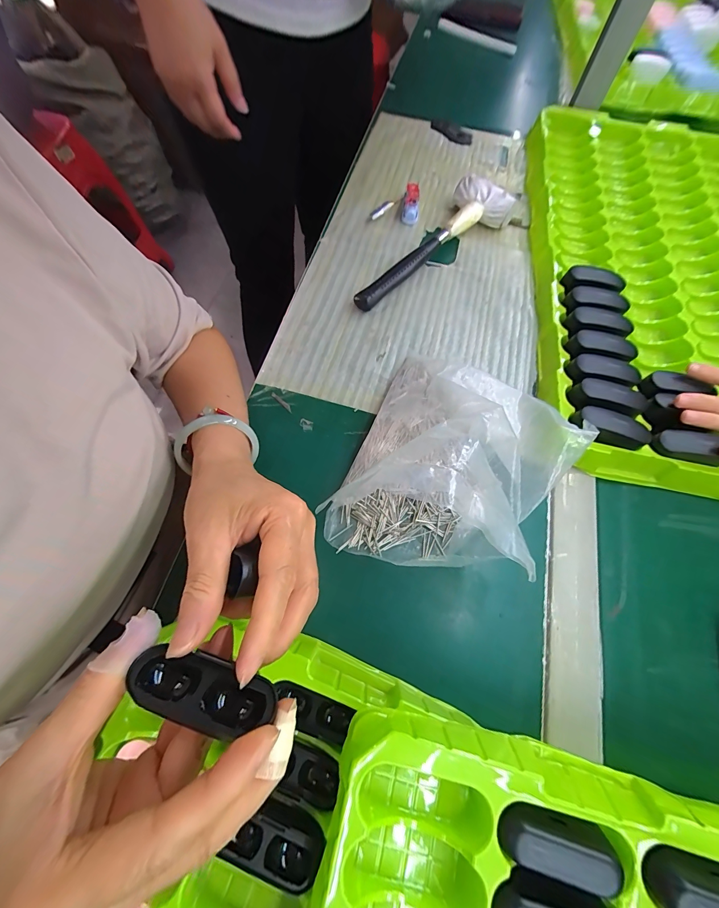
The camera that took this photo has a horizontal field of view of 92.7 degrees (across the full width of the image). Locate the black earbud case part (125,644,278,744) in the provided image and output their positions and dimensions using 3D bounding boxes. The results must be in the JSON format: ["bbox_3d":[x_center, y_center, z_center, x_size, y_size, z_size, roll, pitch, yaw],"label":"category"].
[{"bbox_3d":[-0.066,0.102,0.147,0.061,0.010,0.024,13,67,7],"label":"black earbud case part"}]

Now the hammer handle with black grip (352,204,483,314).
[{"bbox_3d":[0.075,-0.237,0.408,0.019,0.029,0.212,41,71,14],"label":"hammer handle with black grip"}]

